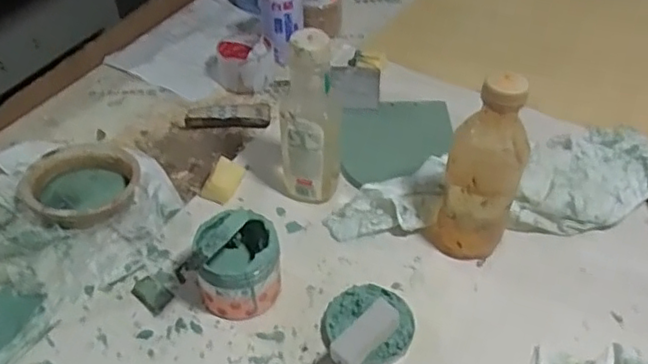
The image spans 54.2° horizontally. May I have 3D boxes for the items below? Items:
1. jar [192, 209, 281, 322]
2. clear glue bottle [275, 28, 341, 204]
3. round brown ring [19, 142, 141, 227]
[{"bbox_3d":[-0.083,0.081,0.617,0.075,0.075,0.079,0,45,0],"label":"jar"},{"bbox_3d":[-0.017,-0.060,0.667,0.063,0.202,0.049,14,46,14],"label":"clear glue bottle"},{"bbox_3d":[-0.277,0.000,0.728,0.124,0.029,0.107,-32,53,-28],"label":"round brown ring"}]

